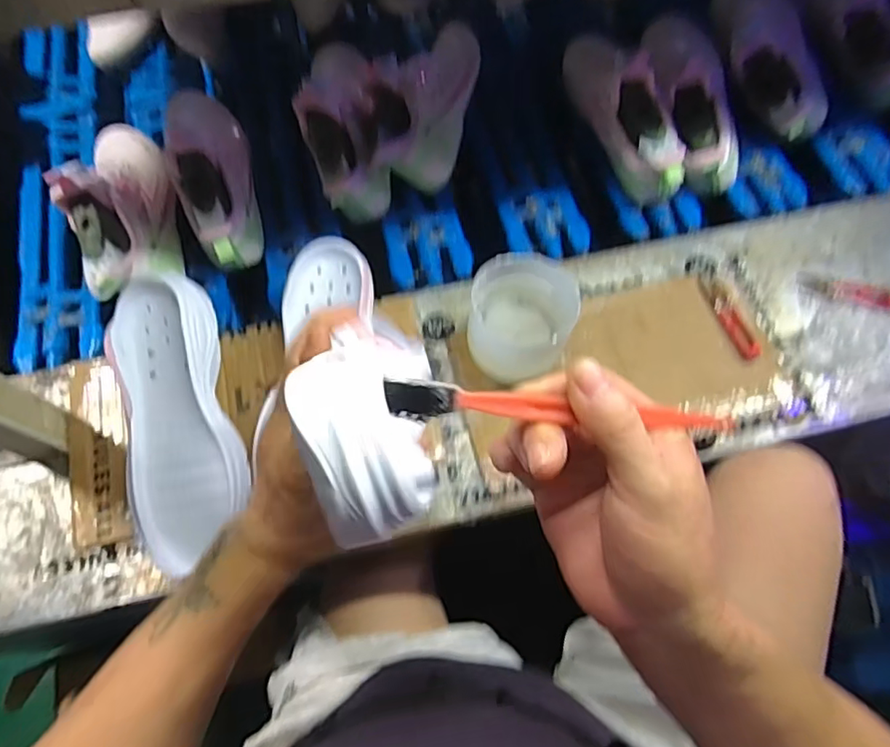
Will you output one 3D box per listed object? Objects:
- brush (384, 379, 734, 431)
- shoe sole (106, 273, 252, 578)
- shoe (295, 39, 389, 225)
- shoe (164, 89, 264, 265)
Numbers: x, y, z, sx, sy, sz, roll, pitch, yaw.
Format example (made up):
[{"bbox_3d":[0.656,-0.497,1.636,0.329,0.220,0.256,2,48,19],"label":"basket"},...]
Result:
[{"bbox_3d":[0.055,0.016,0.250,0.162,0.020,0.022,5,68,-14],"label":"brush"},{"bbox_3d":[-0.230,0.036,0.481,0.090,0.038,0.243,-11,84,-5],"label":"shoe sole"},{"bbox_3d":[-0.124,-0.295,0.664,0.091,0.103,0.266,-8,67,-4],"label":"shoe"},{"bbox_3d":[-0.259,-0.229,0.633,0.077,0.112,0.236,-18,66,-9],"label":"shoe"}]

